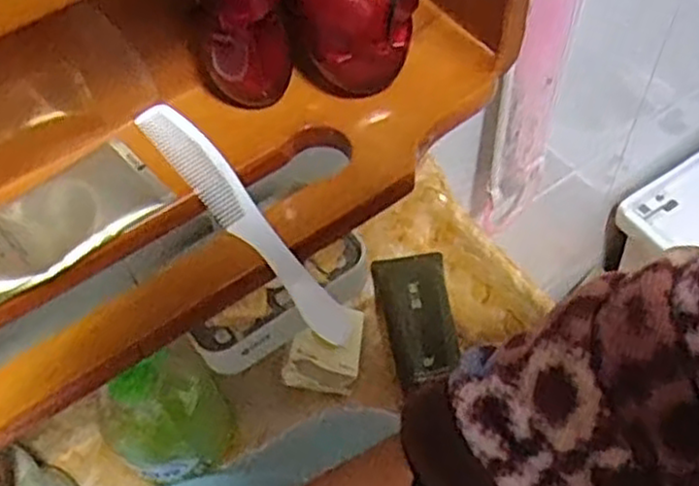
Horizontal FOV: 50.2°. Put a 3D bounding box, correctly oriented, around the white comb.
[{"bbox_3d":[-0.057,-0.016,0.381,0.022,0.015,0.176,-35,61,-17],"label":"white comb"}]

